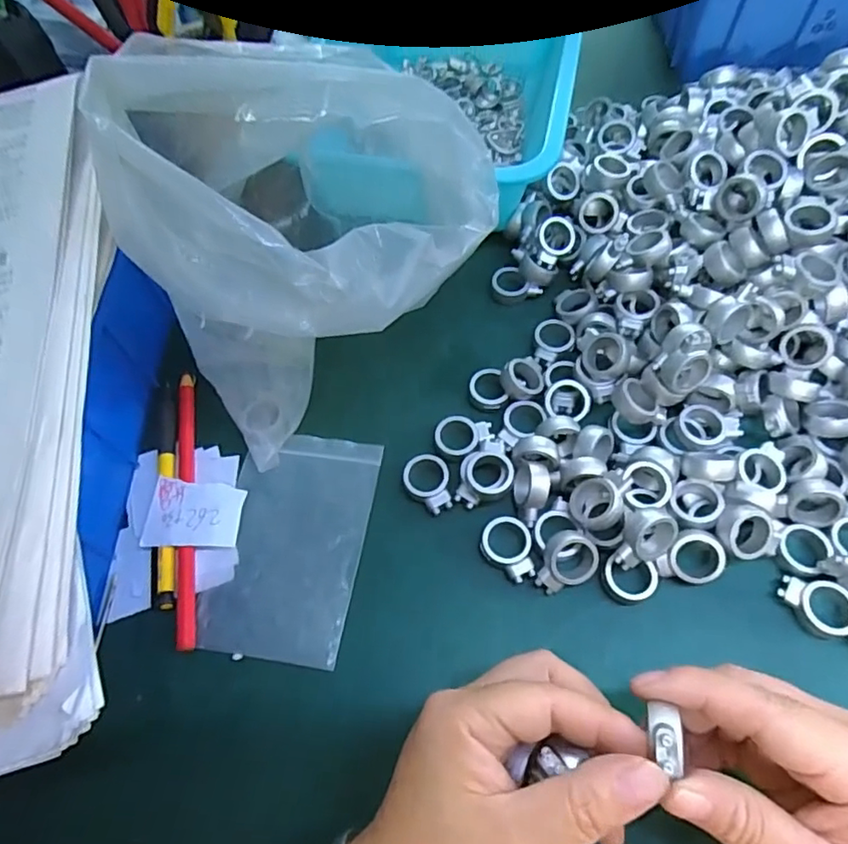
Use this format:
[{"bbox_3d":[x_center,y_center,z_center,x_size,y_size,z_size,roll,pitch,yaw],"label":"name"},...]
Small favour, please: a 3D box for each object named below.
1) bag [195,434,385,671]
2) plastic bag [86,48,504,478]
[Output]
[{"bbox_3d":[-0.071,0.063,0.310,0.076,0.005,0.123,8,61,6],"label":"bag"},{"bbox_3d":[-0.060,-0.086,0.286,0.151,0.174,0.154,17,64,13],"label":"plastic bag"}]

